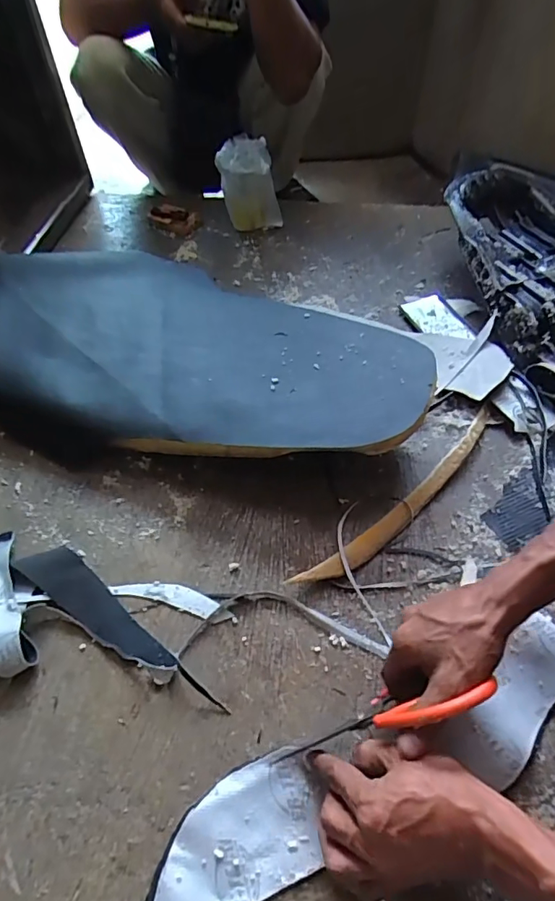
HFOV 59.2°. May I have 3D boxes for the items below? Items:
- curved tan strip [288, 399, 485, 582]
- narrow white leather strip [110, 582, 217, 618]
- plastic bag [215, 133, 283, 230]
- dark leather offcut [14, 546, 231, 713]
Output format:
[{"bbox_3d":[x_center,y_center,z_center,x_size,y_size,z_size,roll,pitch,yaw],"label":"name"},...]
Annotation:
[{"bbox_3d":[0.159,0.053,0.581,0.349,0.026,0.040,-36,59,-24],"label":"curved tan strip"},{"bbox_3d":[-0.121,0.154,0.526,0.116,0.004,0.026,10,53,9],"label":"narrow white leather strip"},{"bbox_3d":[-0.051,-0.499,0.926,0.111,0.163,0.035,-3,52,-1],"label":"plastic bag"},{"bbox_3d":[-0.165,0.174,0.500,0.253,0.025,0.046,29,58,22],"label":"dark leather offcut"}]

